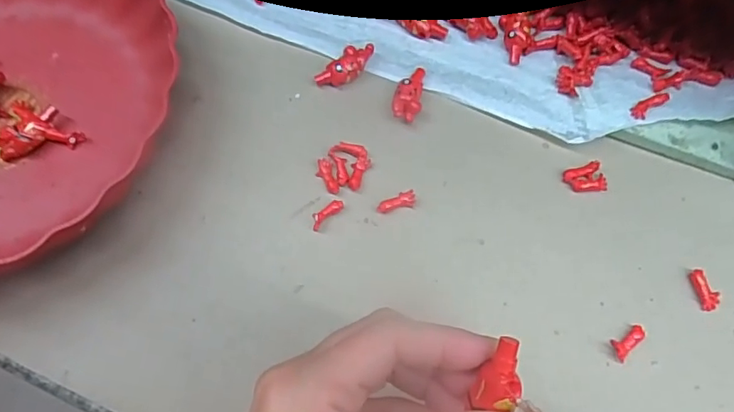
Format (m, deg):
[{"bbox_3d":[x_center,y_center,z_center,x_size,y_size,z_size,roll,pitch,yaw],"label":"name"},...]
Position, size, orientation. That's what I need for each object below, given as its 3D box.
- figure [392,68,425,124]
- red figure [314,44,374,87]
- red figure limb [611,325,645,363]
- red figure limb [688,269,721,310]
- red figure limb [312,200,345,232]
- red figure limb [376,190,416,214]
[{"bbox_3d":[0.027,-0.073,0.342,0.018,0.012,0.038,8,69,3],"label":"figure"},{"bbox_3d":[-0.013,-0.091,0.350,0.017,0.013,0.042,43,75,14],"label":"red figure"},{"bbox_3d":[0.142,0.074,0.289,0.011,0.006,0.022,42,75,14],"label":"red figure limb"},{"bbox_3d":[0.191,0.047,0.299,0.010,0.007,0.023,-15,70,-6],"label":"red figure limb"},{"bbox_3d":[-0.024,0.004,0.315,0.023,0.007,0.009,-39,74,-14],"label":"red figure limb"},{"bbox_3d":[0.017,-0.002,0.317,0.024,0.005,0.010,-15,70,-6],"label":"red figure limb"}]

